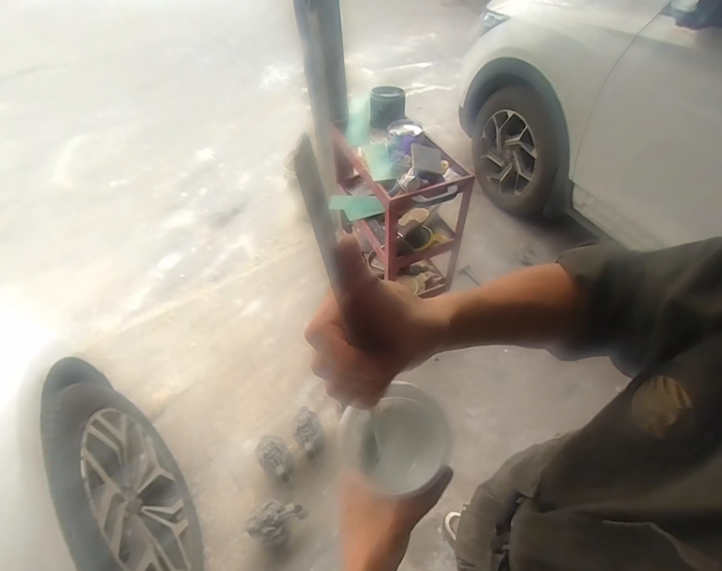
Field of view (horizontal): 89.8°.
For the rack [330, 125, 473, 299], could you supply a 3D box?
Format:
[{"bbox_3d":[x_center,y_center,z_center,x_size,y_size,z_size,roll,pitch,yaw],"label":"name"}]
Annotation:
[{"bbox_3d":[0.156,-0.351,1.668,0.367,0.642,0.663,-21,51,-13],"label":"rack"}]

